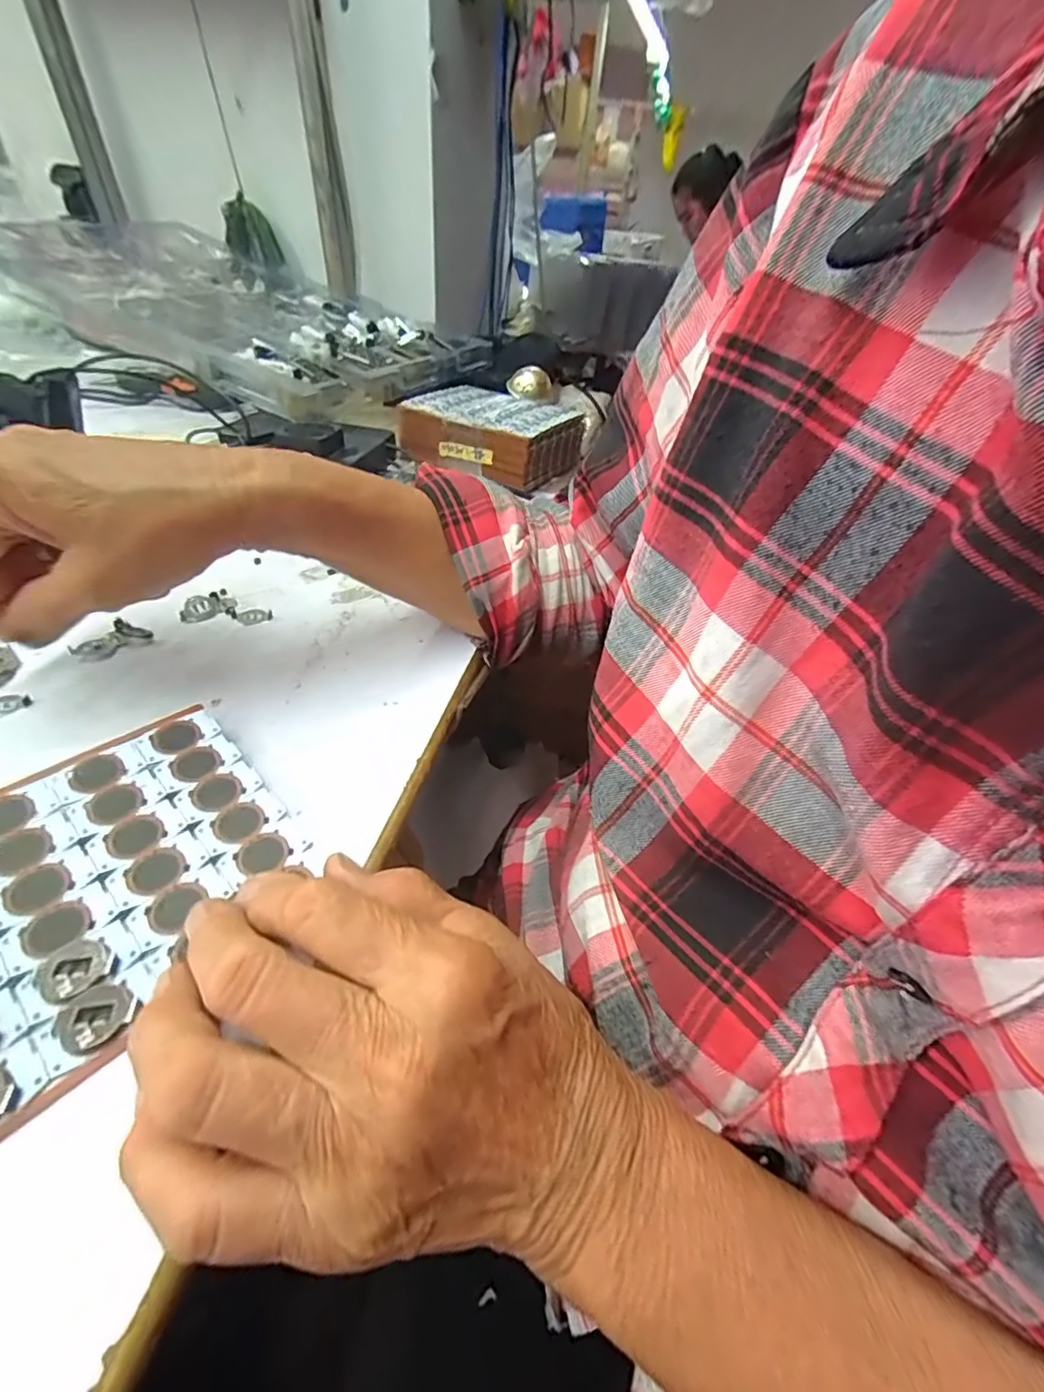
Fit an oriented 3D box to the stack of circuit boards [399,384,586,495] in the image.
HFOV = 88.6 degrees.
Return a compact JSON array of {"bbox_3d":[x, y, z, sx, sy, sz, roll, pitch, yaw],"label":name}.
[{"bbox_3d":[-0.030,-0.268,0.538,0.151,0.050,0.112,26,46,21],"label":"stack of circuit boards"}]

